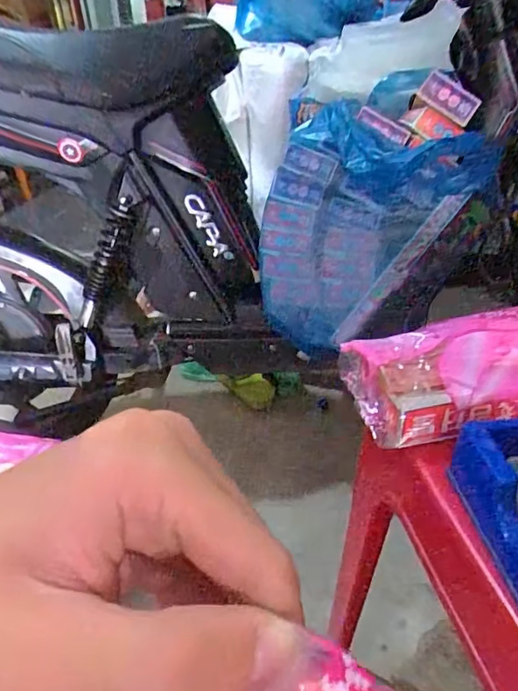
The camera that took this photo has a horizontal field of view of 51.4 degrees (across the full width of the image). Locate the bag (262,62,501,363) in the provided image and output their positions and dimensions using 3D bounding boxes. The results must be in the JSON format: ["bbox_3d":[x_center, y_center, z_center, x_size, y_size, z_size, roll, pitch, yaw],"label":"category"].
[{"bbox_3d":[0.170,-0.202,0.858,0.328,0.366,0.148,-5,31,-3],"label":"bag"}]

